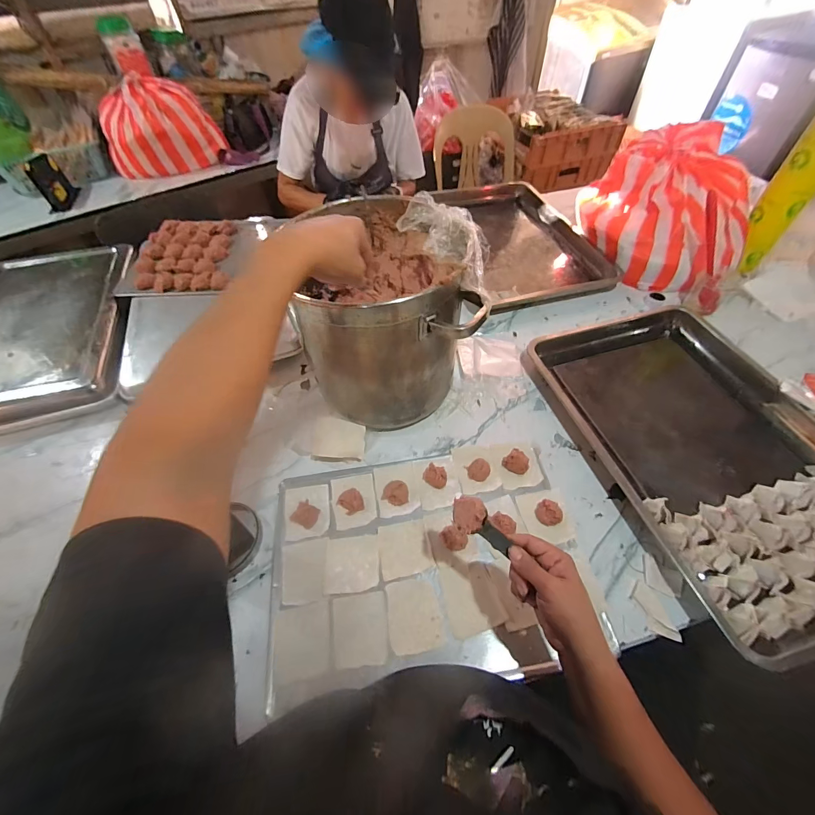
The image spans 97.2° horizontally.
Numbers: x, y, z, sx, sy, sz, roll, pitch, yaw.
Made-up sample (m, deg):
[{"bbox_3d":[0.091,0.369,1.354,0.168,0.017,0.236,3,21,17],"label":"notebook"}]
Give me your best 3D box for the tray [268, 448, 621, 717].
[{"bbox_3d":[0.027,0.214,0.536,0.443,0.022,0.312,-10,52,-3],"label":"tray"}]

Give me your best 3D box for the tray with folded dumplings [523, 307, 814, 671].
[{"bbox_3d":[0.513,0.048,0.624,0.407,0.063,0.595,-14,52,-7],"label":"tray with folded dumplings"}]

